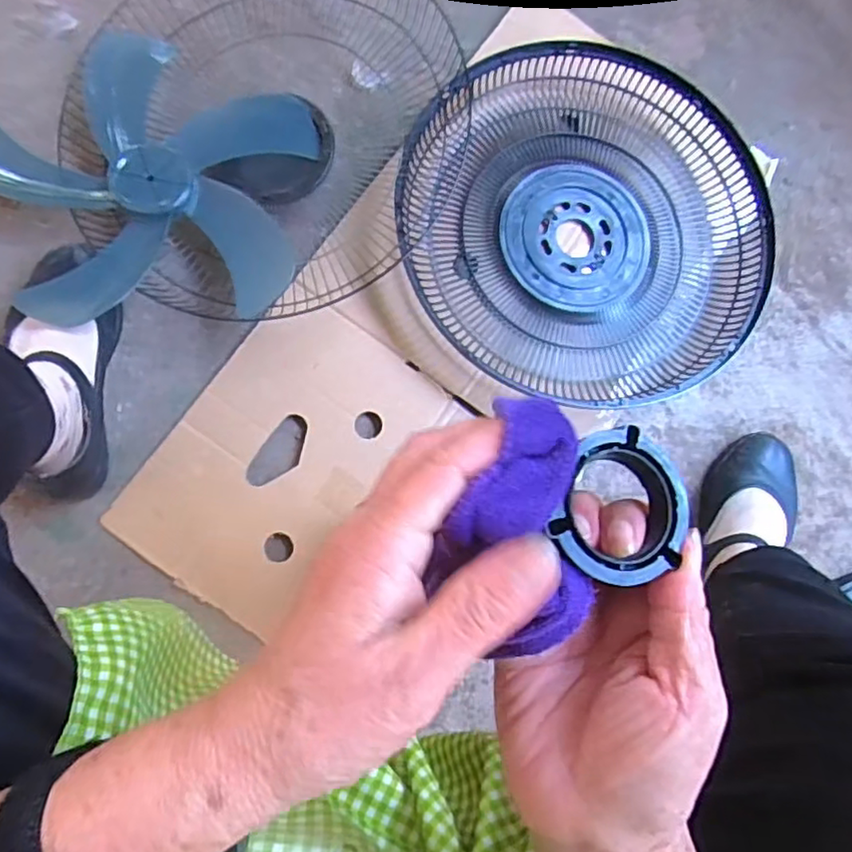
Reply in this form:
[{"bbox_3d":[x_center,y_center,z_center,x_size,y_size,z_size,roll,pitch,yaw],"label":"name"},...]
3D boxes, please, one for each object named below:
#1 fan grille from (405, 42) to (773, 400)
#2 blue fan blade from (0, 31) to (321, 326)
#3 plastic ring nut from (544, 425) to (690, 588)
[{"bbox_3d":[0.178,-0.223,0.694,0.389,0.070,0.379,1,83,-8],"label":"fan grille"},{"bbox_3d":[-0.274,-0.242,0.626,0.320,0.064,0.317,10,82,-7],"label":"blue fan blade"},{"bbox_3d":[0.069,0.028,0.218,0.046,0.012,0.051,26,81,-4],"label":"plastic ring nut"}]

